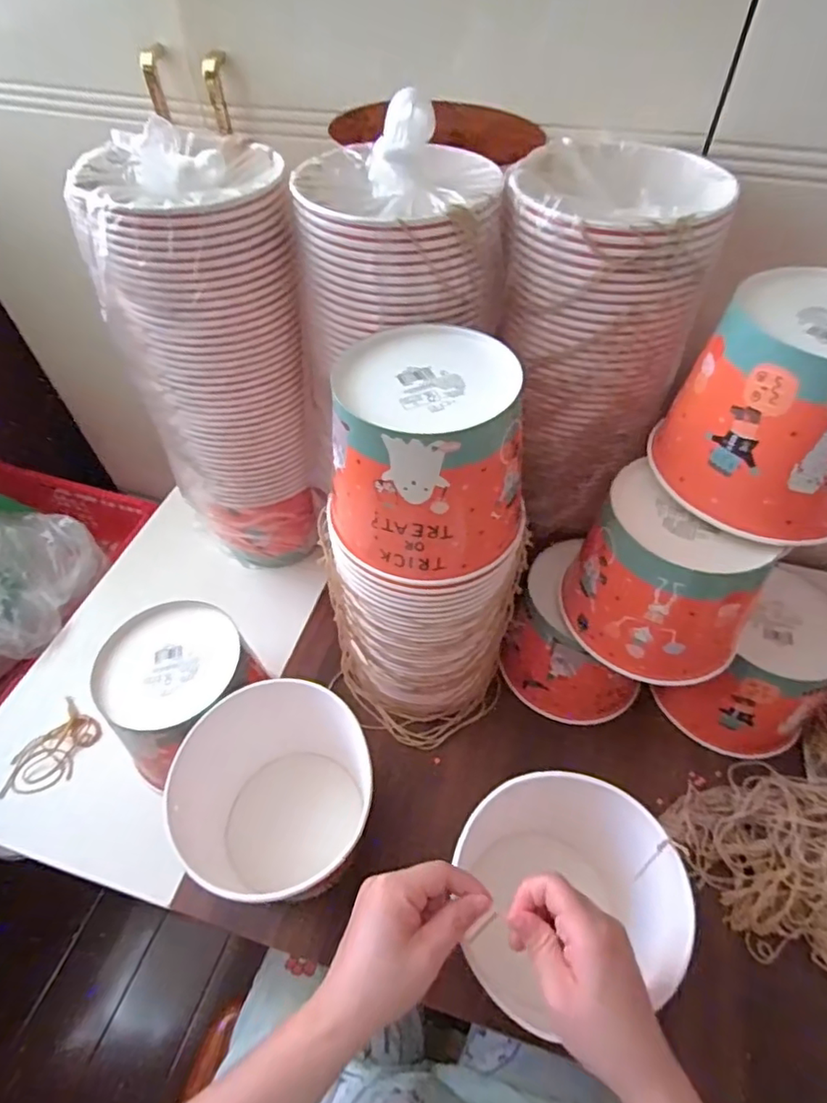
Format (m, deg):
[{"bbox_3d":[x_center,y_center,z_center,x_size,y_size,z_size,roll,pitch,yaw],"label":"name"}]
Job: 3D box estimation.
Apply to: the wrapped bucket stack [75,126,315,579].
[{"bbox_3d":[-0.192,-0.178,0.603,0.173,0.406,0.152,-22,55,-15],"label":"wrapped bucket stack"}]

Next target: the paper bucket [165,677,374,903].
[{"bbox_3d":[-0.111,0.219,0.496,0.151,0.148,0.155,-3,53,-1],"label":"paper bucket"}]

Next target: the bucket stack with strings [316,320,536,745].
[{"bbox_3d":[0.010,0.015,0.514,0.159,0.361,0.154,23,56,18],"label":"bucket stack with strings"}]

